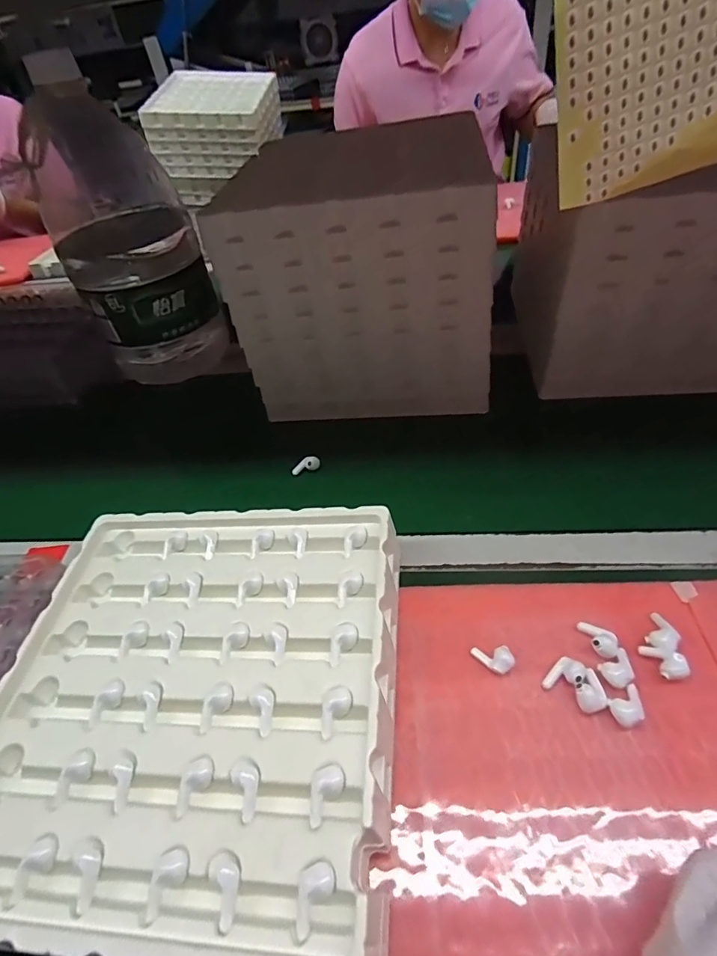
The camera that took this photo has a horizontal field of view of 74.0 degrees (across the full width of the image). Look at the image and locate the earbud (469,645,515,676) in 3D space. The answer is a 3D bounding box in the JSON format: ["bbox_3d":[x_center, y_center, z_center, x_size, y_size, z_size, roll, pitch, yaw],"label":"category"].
[{"bbox_3d":[0.100,0.132,0.352,0.017,0.016,0.029,-38,52,-24],"label":"earbud"}]

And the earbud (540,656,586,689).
[{"bbox_3d":[0.146,0.141,0.336,0.028,0.015,0.020,-35,51,-23],"label":"earbud"}]

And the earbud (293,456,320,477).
[{"bbox_3d":[-0.059,-0.014,0.534,0.034,0.013,0.014,-23,44,13],"label":"earbud"}]

